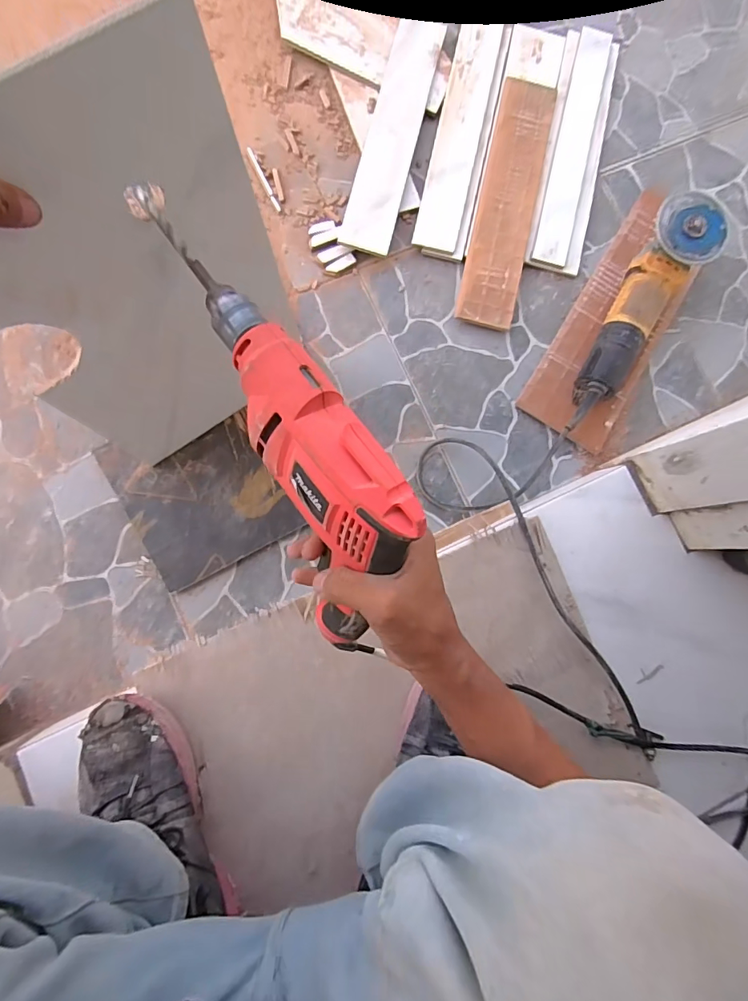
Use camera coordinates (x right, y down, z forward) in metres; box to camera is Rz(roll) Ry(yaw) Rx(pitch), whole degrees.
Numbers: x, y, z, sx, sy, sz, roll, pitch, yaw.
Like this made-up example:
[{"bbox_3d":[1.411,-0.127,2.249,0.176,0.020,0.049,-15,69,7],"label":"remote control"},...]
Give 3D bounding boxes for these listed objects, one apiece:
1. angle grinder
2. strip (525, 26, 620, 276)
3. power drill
[{"bbox_3d":[0.347,-0.238,0.634,0.089,0.105,0.334,30,83,0],"label":"angle grinder"},{"bbox_3d":[0.302,-0.531,0.712,0.087,0.021,0.400,13,83,-3],"label":"strip"},{"bbox_3d":[-0.073,-0.075,0.331,0.085,0.113,0.316,-29,86,-6],"label":"power drill"}]

